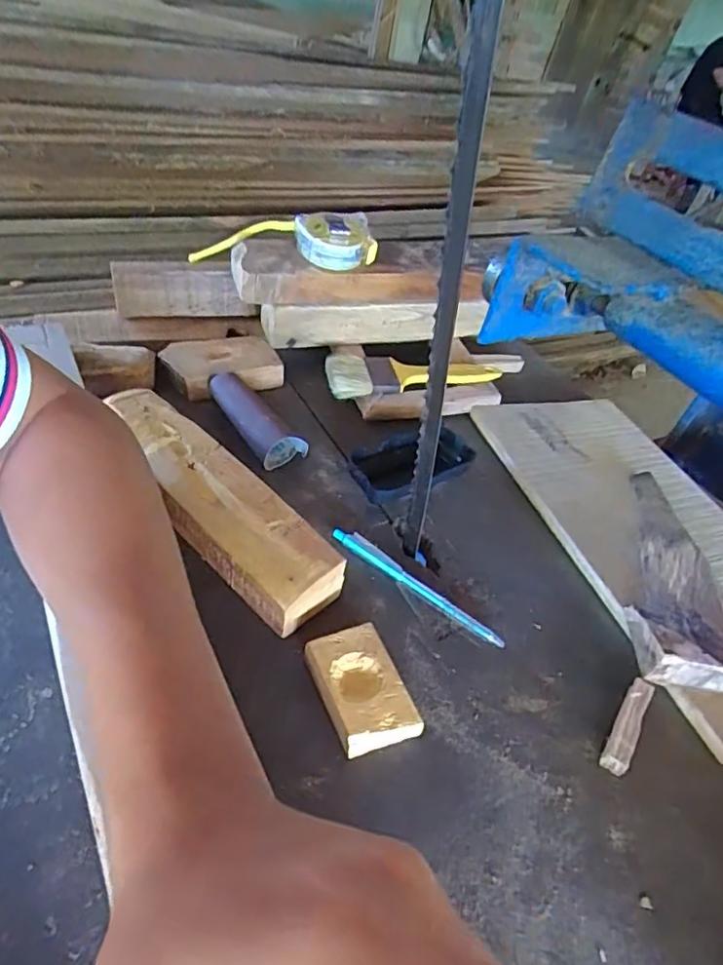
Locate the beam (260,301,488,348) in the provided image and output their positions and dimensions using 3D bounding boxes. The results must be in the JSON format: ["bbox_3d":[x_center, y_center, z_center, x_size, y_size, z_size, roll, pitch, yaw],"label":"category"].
[{"bbox_3d":[0.022,-0.161,0.581,0.243,0.049,0.045,1,43,-14],"label":"beam"}]

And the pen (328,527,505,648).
[{"bbox_3d":[0.038,0.071,0.403,0.138,0.016,0.012,28,44,22],"label":"pen"}]

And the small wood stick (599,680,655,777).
[{"bbox_3d":[0.163,0.148,0.351,0.015,0.016,0.065,27,44,22],"label":"small wood stick"}]

